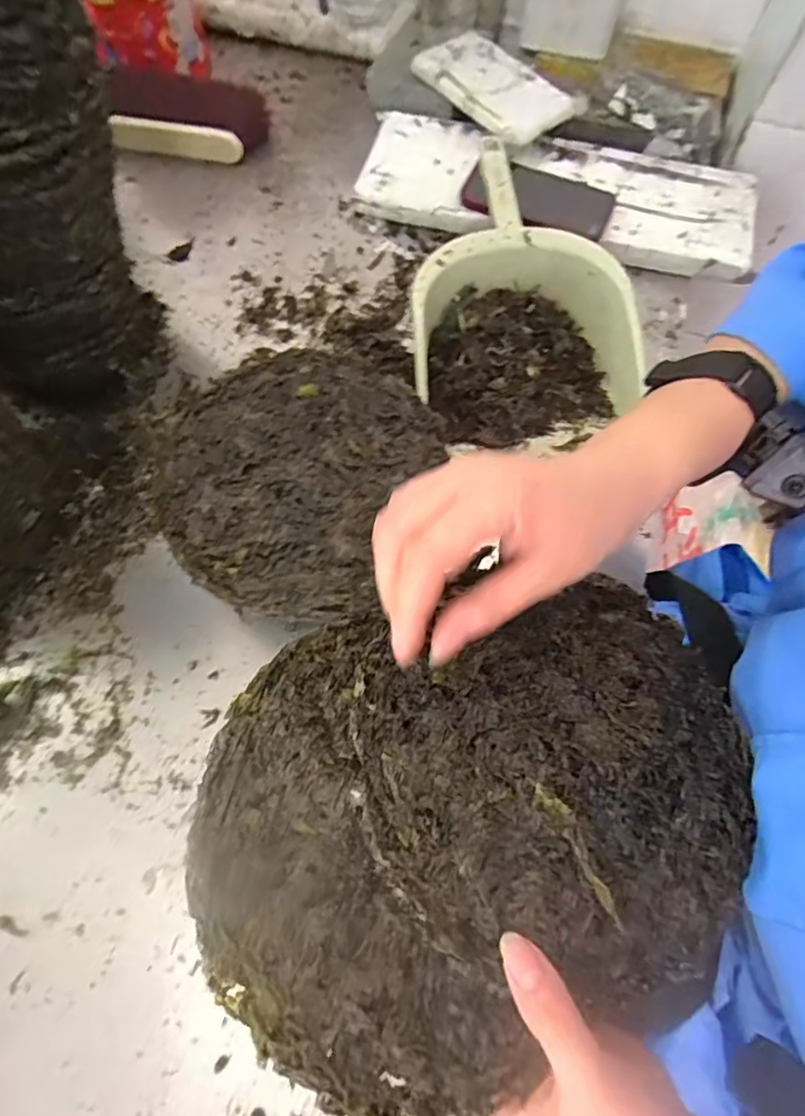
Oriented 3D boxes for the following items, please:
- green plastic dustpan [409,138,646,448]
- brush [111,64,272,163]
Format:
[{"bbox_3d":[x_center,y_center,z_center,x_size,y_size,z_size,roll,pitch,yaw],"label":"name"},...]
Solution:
[{"bbox_3d":[0.122,-0.266,0.566,0.233,0.085,0.346,-5,68,-3],"label":"green plastic dustpan"},{"bbox_3d":[-0.269,-0.549,0.688,0.174,0.063,0.078,9,68,3],"label":"brush"}]

